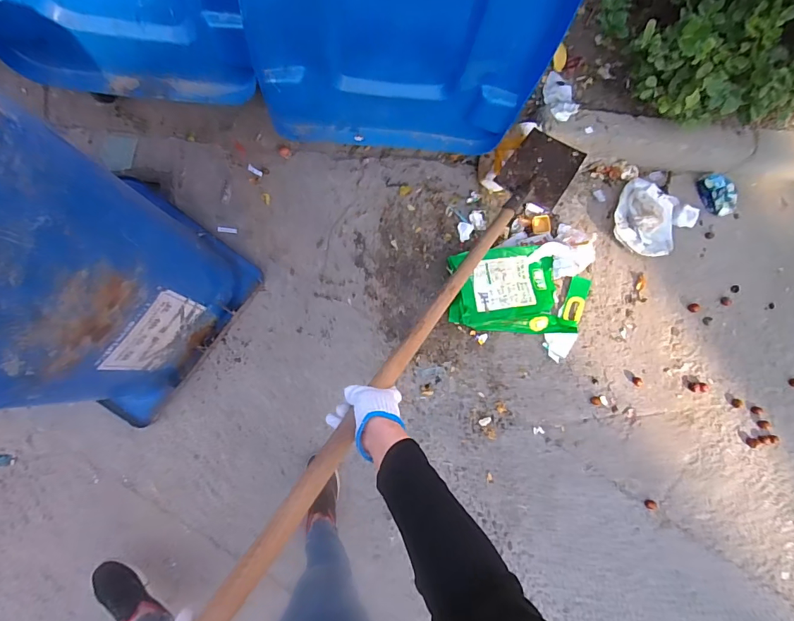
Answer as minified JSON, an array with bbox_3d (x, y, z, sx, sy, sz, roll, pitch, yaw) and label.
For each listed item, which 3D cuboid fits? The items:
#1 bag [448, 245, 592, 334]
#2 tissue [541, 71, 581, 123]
[{"bbox_3d":[0.406,-0.066,1.424,0.464,0.072,0.269,3,83,-7],"label":"bag"},{"bbox_3d":[0.552,-0.714,1.438,0.100,0.044,0.249,8,55,-6],"label":"tissue"}]

